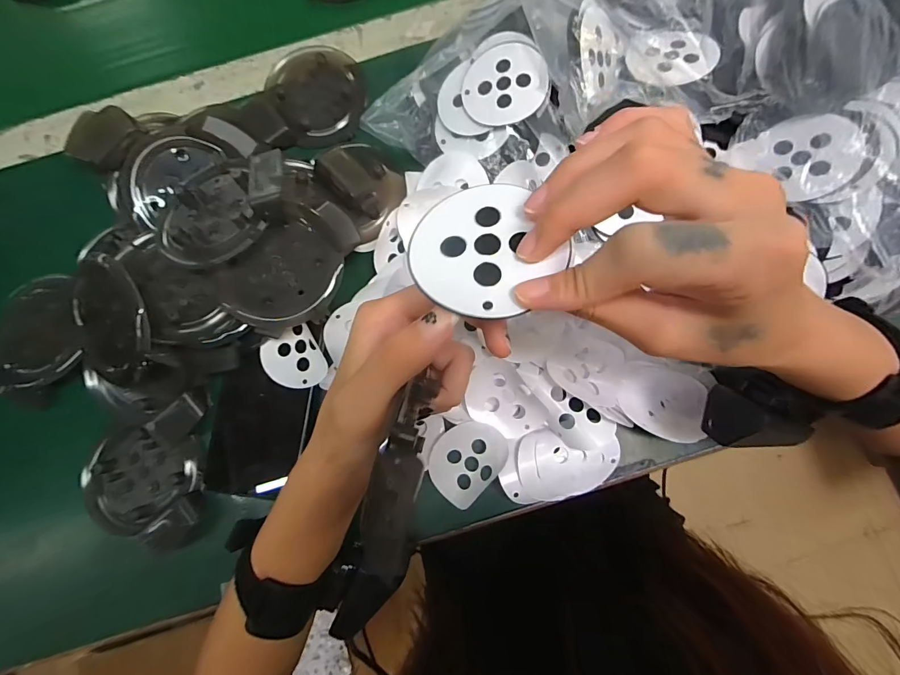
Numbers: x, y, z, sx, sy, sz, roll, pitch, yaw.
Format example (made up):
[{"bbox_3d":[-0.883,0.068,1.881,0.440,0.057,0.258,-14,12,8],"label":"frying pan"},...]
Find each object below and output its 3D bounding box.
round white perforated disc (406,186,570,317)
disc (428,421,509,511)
[{"bbox_3d":[0.013,-0.035,0.157,0.055,0.004,0.058,-3,67,6],"label":"round white perforated disc"},{"bbox_3d":[0.011,0.086,0.284,0.047,0.016,0.059,42,85,7],"label":"disc"}]

